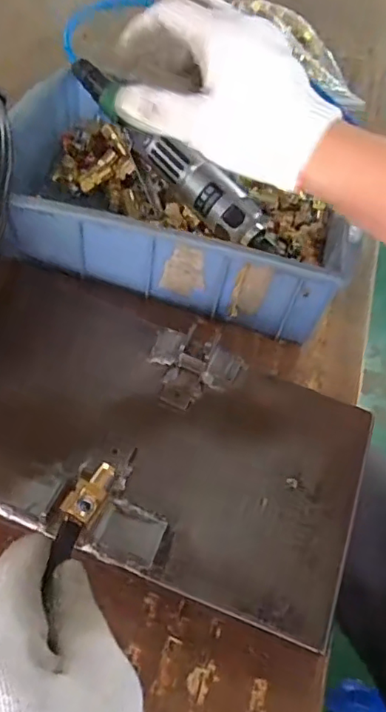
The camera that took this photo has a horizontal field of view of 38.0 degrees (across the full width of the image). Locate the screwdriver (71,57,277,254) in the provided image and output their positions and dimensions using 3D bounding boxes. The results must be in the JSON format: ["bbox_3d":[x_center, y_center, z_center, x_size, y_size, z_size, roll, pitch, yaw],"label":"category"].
[{"bbox_3d":[-0.025,-0.177,0.477,0.031,0.035,0.251,-35,72,-29],"label":"screwdriver"}]

